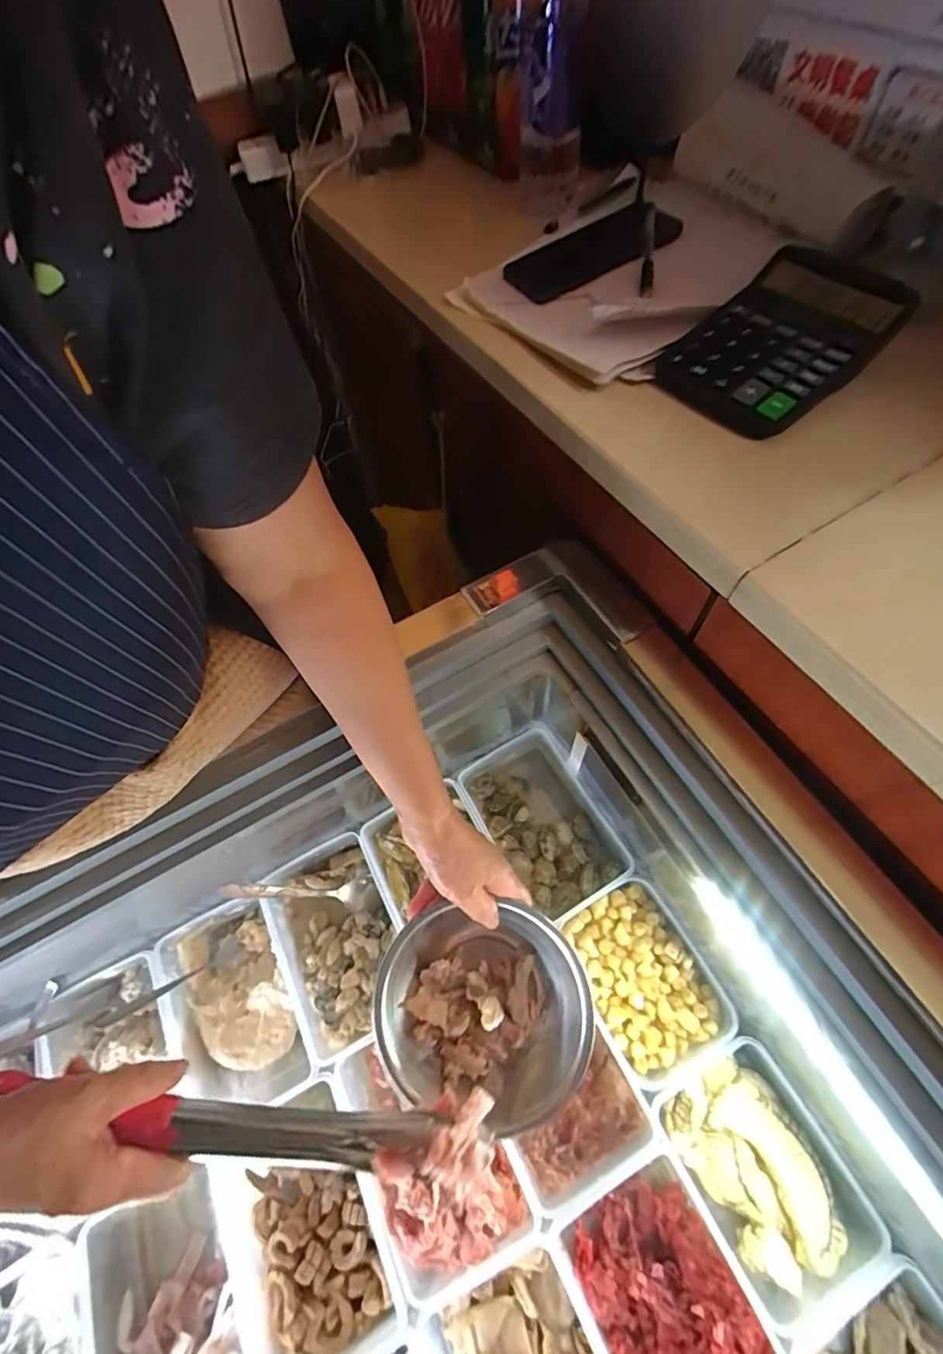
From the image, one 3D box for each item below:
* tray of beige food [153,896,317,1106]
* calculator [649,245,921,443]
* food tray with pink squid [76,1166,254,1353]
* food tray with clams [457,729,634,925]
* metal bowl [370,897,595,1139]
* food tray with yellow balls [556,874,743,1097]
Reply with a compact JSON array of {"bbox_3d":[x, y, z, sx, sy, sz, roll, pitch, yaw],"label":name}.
[{"bbox_3d":[-0.240,0.340,0.536,0.118,0.062,0.182,-27,61,-12],"label":"tray of beige food"},{"bbox_3d":[0.238,-0.264,0.405,0.162,0.022,0.132,-44,63,2],"label":"calculator"},{"bbox_3d":[-0.251,0.550,0.450,0.121,0.082,0.184,-25,61,-11],"label":"food tray with pink squid"},{"bbox_3d":[0.080,0.167,0.587,0.113,0.067,0.188,-27,61,-12],"label":"food tray with clams"},{"bbox_3d":[0.009,0.270,0.424,0.166,0.068,0.164,17,72,7],"label":"metal bowl"},{"bbox_3d":[0.170,0.298,0.512,0.111,0.043,0.161,-26,61,-12],"label":"food tray with yellow balls"}]

